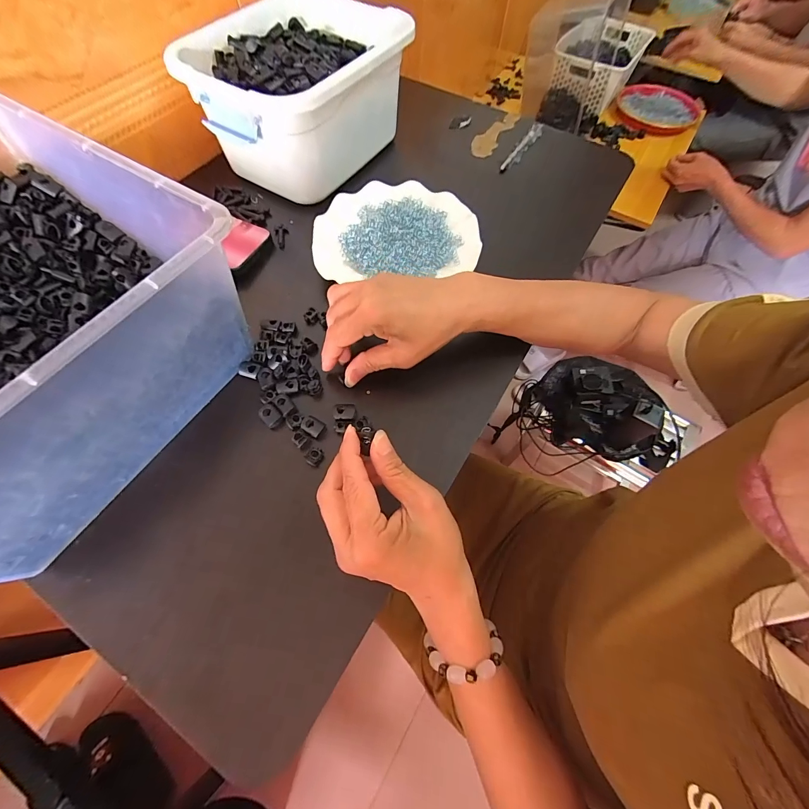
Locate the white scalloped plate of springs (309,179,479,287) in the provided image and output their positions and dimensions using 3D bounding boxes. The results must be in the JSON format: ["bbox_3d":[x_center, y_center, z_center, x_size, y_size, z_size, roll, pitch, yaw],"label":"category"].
[{"bbox_3d":[-0.011,-0.207,0.420,0.183,0.023,0.141,-4,64,-4],"label":"white scalloped plate of springs"}]

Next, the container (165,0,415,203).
[{"bbox_3d":[-0.120,-0.378,0.442,0.190,0.116,0.236,29,67,11],"label":"container"}]

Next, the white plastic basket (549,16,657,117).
[{"bbox_3d":[0.526,-0.926,0.971,0.186,0.106,0.284,29,67,11],"label":"white plastic basket"}]

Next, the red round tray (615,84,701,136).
[{"bbox_3d":[0.678,-0.799,0.963,0.199,0.035,0.238,30,67,12],"label":"red round tray"}]

